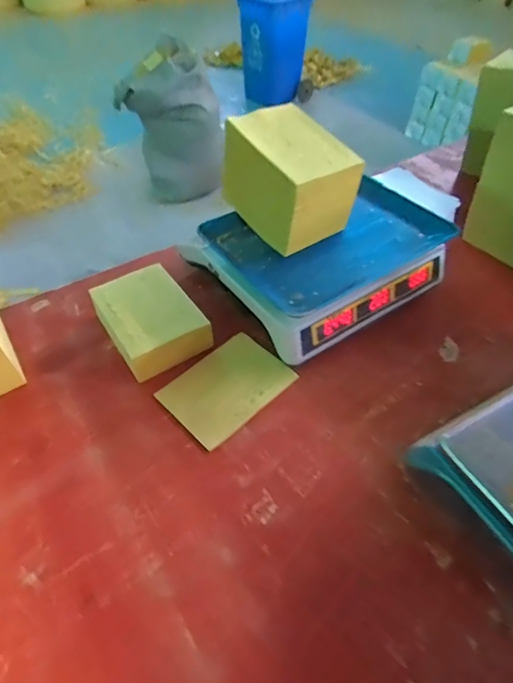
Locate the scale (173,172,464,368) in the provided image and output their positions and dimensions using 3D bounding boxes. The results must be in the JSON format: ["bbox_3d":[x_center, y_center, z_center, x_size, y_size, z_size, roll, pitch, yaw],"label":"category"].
[{"bbox_3d":[0.100,-0.137,0.657,0.335,0.093,0.264,-31,56,-25],"label":"scale"}]

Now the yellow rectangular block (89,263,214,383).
[{"bbox_3d":[-0.152,-0.032,0.604,0.118,0.057,0.154,-28,55,-23],"label":"yellow rectangular block"}]

